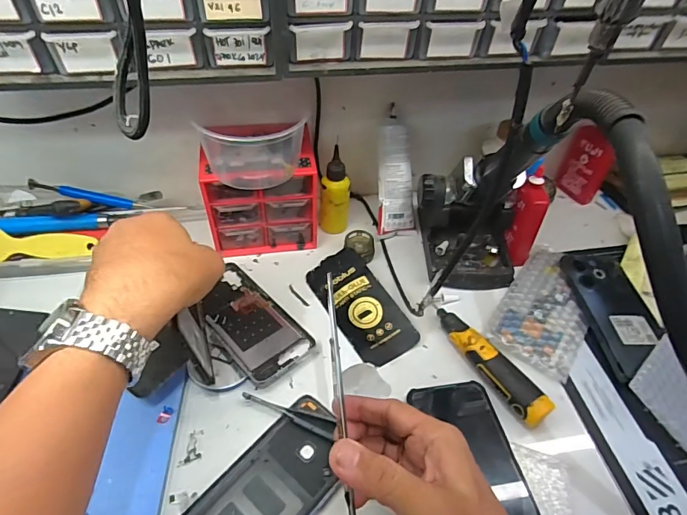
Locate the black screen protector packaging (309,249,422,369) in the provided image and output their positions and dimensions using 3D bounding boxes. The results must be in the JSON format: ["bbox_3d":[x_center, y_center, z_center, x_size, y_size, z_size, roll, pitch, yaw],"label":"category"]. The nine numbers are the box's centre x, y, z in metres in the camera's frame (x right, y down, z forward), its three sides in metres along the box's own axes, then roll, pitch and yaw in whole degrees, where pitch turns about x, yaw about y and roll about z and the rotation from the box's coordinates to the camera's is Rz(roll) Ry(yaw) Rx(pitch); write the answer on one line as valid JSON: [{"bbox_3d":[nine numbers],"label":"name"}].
[{"bbox_3d":[0.019,0.052,0.502,0.069,0.007,0.145,-29,60,-14],"label":"black screen protector packaging"}]

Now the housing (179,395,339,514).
[{"bbox_3d":[-0.065,0.192,0.358,0.078,0.007,0.165,34,54,24],"label":"housing"}]

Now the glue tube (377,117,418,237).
[{"bbox_3d":[0.067,-0.099,0.559,0.049,0.145,0.028,-7,15,-11],"label":"glue tube"}]

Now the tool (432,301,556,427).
[{"bbox_3d":[0.146,0.105,0.449,0.031,0.025,0.145,-27,55,-25],"label":"tool"}]

